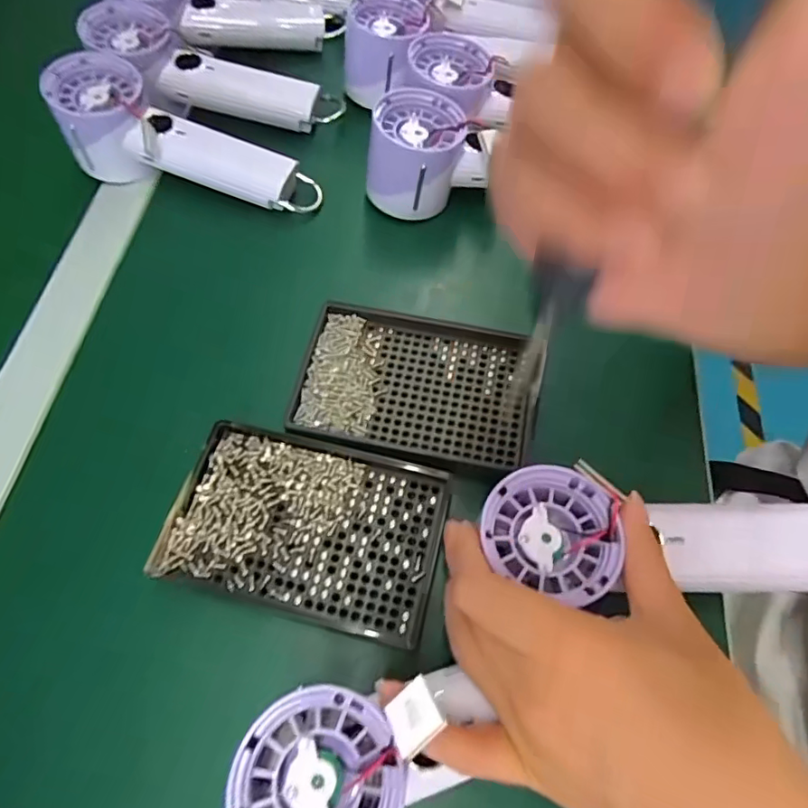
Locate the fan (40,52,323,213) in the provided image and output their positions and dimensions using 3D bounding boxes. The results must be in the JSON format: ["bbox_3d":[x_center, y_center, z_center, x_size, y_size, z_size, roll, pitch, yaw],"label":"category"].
[{"bbox_3d":[-0.157,-0.193,0.388,0.192,0.059,0.066,14,65,7],"label":"fan"}]

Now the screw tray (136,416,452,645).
[{"bbox_3d":[-0.051,0.063,0.279,0.137,0.008,0.088,13,65,6],"label":"screw tray"}]

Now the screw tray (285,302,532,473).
[{"bbox_3d":[0.007,-0.012,0.316,0.132,0.011,0.089,9,65,4],"label":"screw tray"}]

